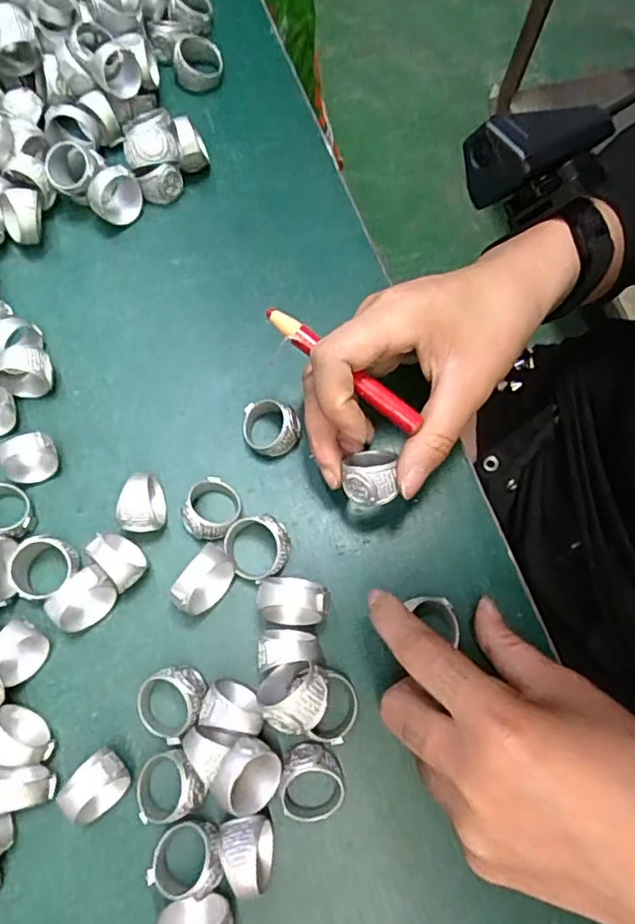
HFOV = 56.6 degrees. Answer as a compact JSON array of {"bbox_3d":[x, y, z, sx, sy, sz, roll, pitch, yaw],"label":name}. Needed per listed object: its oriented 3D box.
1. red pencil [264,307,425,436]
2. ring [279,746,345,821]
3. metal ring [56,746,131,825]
[{"bbox_3d":[0.010,-0.037,0.233,0.073,0.005,0.009,38,74,-1],"label":"red pencil"},{"bbox_3d":[-0.002,0.121,0.223,0.023,0.018,0.025,0,71,-1],"label":"ring"},{"bbox_3d":[-0.082,0.120,0.220,0.024,0.023,0.018,-39,76,-13],"label":"metal ring"}]

